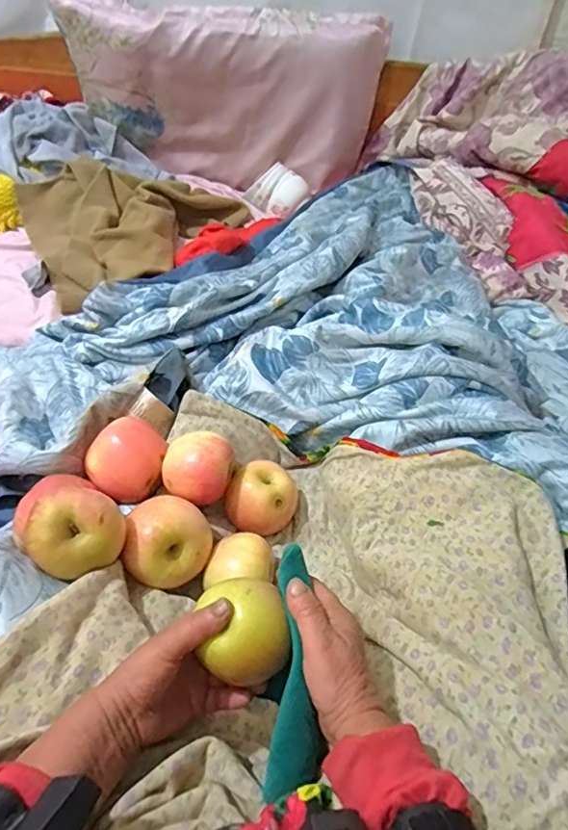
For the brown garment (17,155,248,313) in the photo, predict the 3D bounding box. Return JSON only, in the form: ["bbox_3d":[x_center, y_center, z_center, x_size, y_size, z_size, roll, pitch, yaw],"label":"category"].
[{"bbox_3d":[-0.278,-0.407,1.149,0.462,0.091,0.403,-18,48,-24],"label":"brown garment"}]

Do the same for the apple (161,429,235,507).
[{"bbox_3d":[-0.100,0.062,0.640,0.072,0.062,0.079,9,43,3],"label":"apple"}]

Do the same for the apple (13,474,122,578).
[{"bbox_3d":[-0.199,0.113,0.526,0.076,0.072,0.084,31,48,24],"label":"apple"}]

